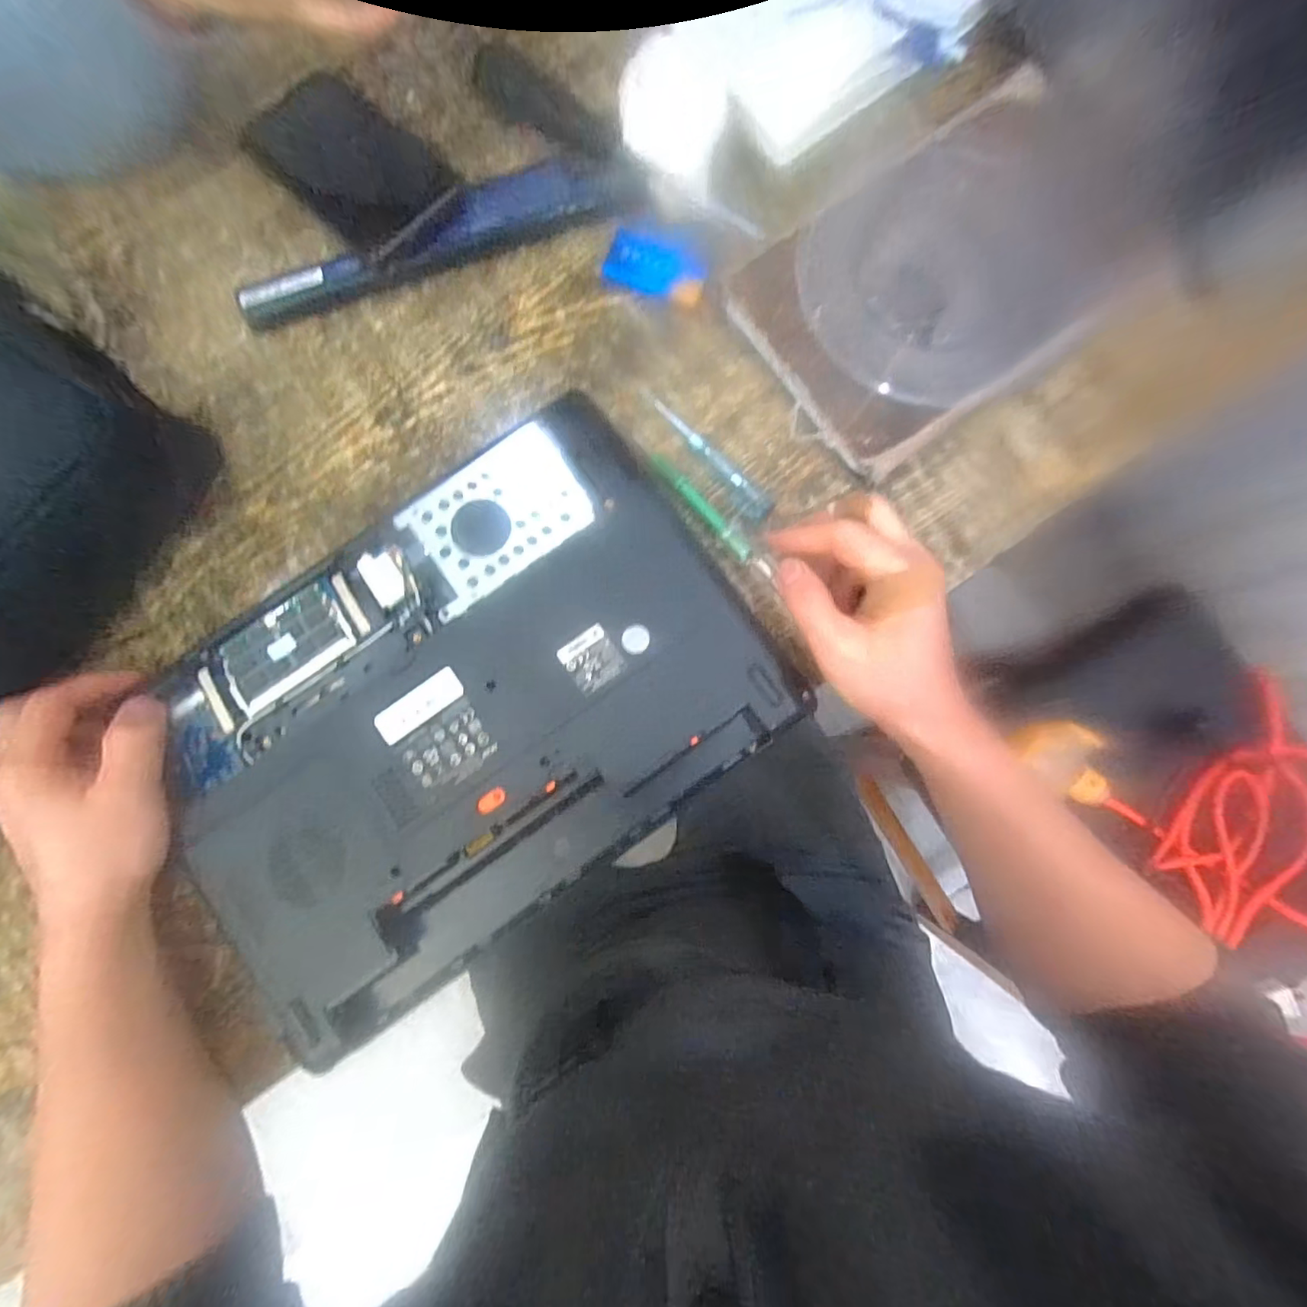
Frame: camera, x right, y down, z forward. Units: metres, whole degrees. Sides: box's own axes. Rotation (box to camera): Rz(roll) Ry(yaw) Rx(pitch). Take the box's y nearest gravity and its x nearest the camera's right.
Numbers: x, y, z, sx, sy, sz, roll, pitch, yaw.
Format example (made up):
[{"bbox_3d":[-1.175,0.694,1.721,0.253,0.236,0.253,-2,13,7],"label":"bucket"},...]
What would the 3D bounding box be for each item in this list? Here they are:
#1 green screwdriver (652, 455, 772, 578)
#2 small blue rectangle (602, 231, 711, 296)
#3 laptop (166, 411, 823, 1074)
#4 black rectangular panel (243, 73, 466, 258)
[{"bbox_3d":[0.035,-0.083,0.341,0.011,0.007,0.099,-41,85,-7],"label":"green screwdriver"},{"bbox_3d":[0.001,-0.250,0.368,0.064,0.008,0.033,24,83,4],"label":"small blue rectangle"},{"bbox_3d":[-0.109,0.028,0.320,0.325,0.034,0.234,-34,80,-6],"label":"laptop"},{"bbox_3d":[-0.205,-0.337,0.389,0.140,0.012,0.081,43,85,6],"label":"black rectangular panel"}]

